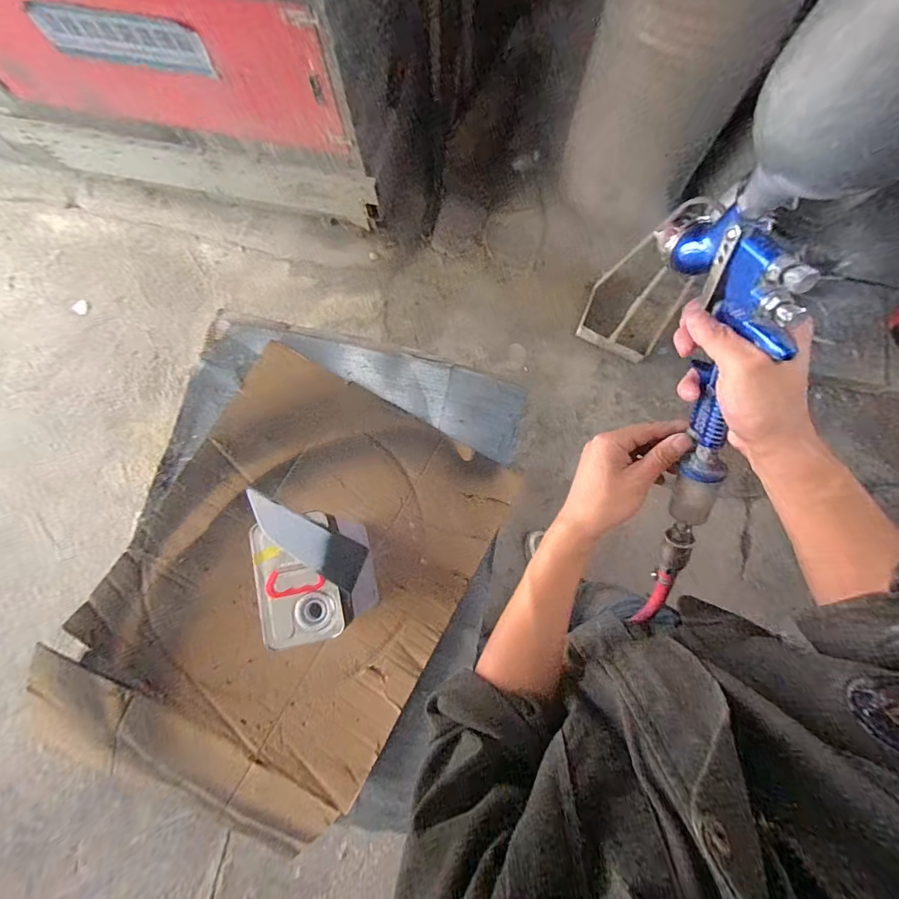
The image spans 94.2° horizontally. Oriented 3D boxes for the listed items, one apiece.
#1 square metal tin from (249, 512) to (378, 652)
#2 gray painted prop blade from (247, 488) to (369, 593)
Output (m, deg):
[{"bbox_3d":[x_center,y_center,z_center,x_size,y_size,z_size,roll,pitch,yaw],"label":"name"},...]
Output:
[{"bbox_3d":[-0.203,0.201,0.684,0.120,0.272,0.168,-11,78,-2],"label":"square metal tin"},{"bbox_3d":[-0.204,0.121,0.565,0.188,0.022,0.056,26,80,6],"label":"gray painted prop blade"}]

